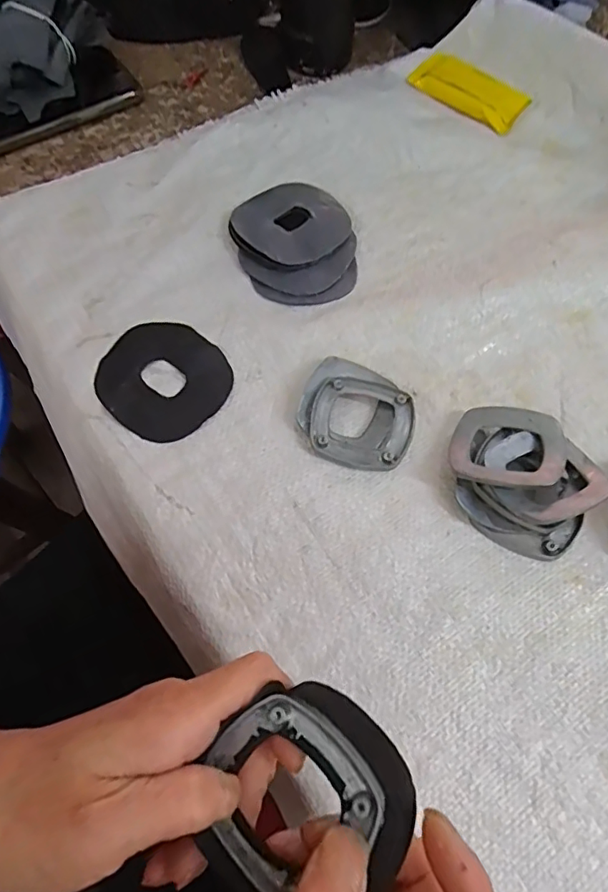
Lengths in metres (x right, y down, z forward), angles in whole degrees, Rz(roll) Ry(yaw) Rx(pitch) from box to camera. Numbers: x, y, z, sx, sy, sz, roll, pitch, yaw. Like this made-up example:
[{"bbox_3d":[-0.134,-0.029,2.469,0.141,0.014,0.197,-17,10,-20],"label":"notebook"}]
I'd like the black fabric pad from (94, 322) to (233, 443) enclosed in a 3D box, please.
[{"bbox_3d":[-0.089,-0.043,0.340,0.080,0.004,0.076,42,69,12],"label":"black fabric pad"}]

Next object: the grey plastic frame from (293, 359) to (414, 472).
[{"bbox_3d":[0.035,-0.022,0.333,0.070,0.011,0.072,23,67,8],"label":"grey plastic frame"}]

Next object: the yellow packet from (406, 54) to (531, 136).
[{"bbox_3d":[0.141,-0.309,0.460,0.102,0.014,0.044,42,71,15],"label":"yellow packet"}]

